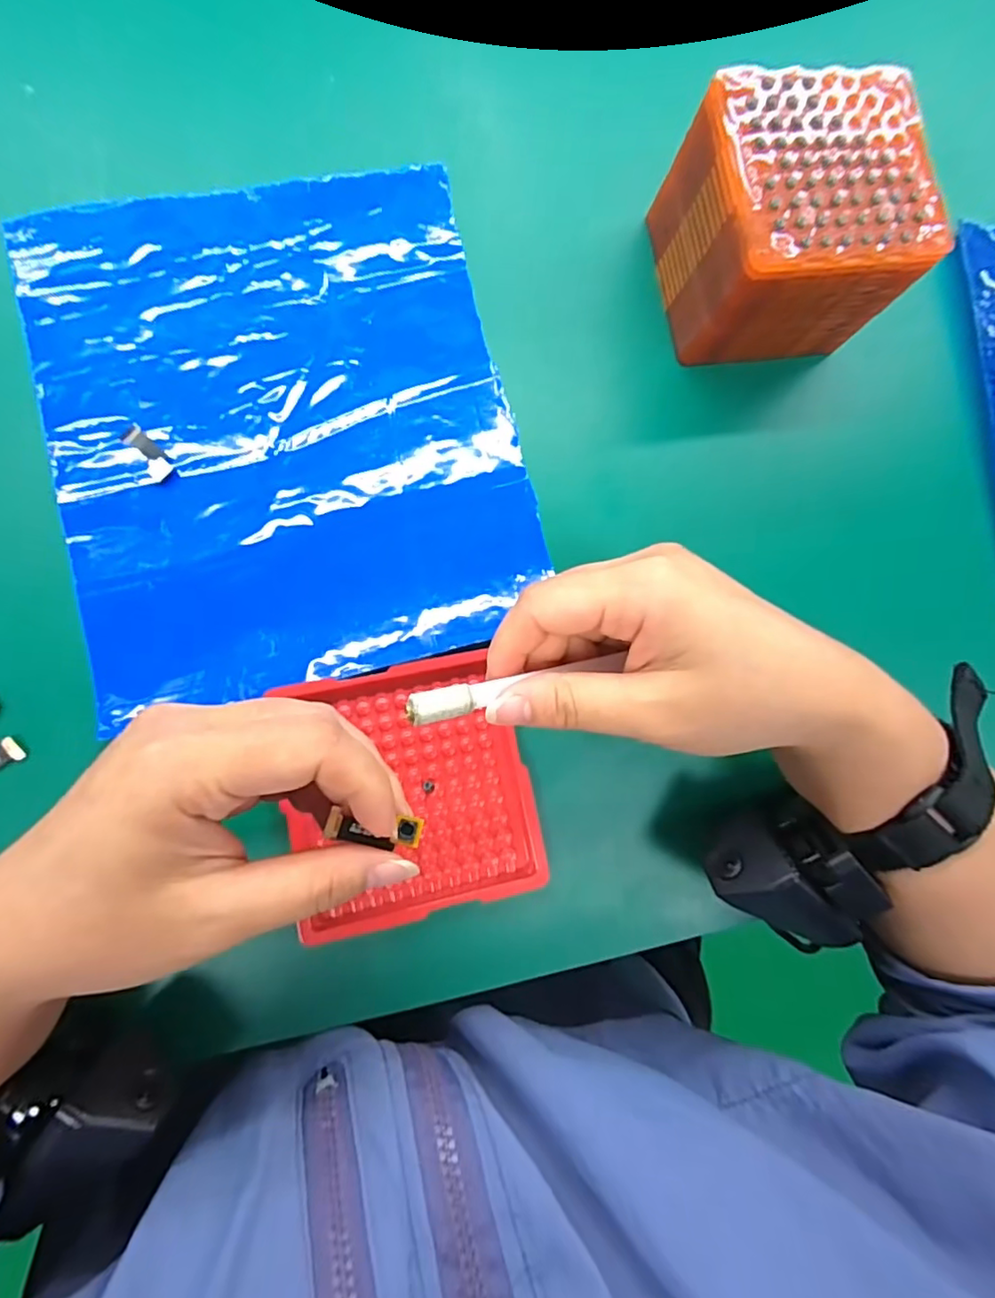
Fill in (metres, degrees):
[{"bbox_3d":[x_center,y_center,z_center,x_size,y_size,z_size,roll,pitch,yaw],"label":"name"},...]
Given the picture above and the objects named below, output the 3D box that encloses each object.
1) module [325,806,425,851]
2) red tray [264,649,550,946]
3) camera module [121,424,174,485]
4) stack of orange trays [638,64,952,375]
[{"bbox_3d":[-0.038,0.056,0.179,0.029,0.004,0.009,6,83,-8],"label":"module"},{"bbox_3d":[-0.037,0.058,0.242,0.096,0.010,0.101,-12,85,-9],"label":"red tray"},{"bbox_3d":[-0.148,-0.084,0.248,0.011,0.004,0.029,-37,89,-10],"label":"camera module"},{"bbox_3d":[0.127,-0.185,0.264,0.092,0.069,0.087,-12,85,-9],"label":"stack of orange trays"}]

